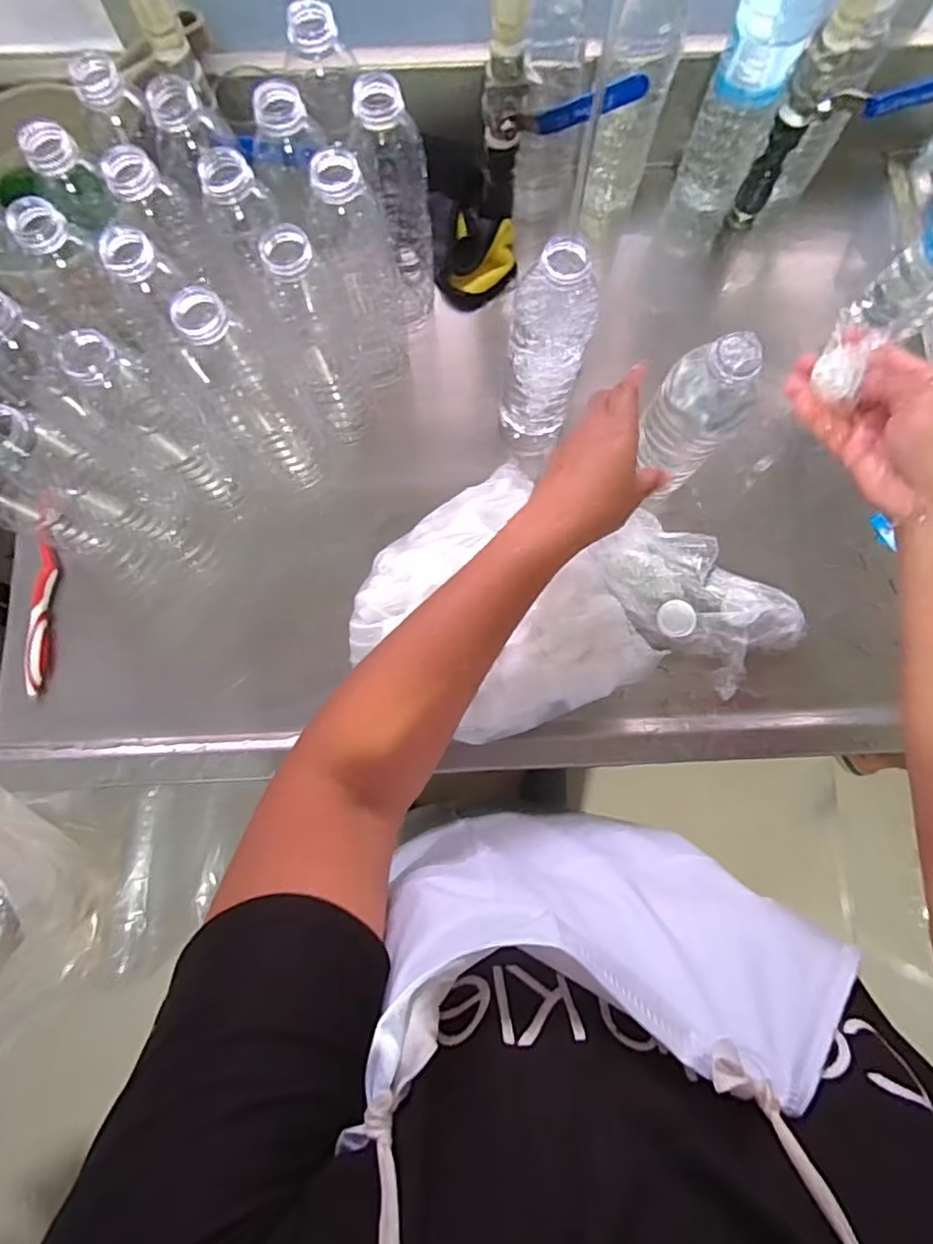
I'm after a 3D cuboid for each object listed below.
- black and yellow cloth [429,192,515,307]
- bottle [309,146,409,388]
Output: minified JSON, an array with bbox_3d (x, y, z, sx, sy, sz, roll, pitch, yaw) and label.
[{"bbox_3d":[0.010,-0.359,0.596,0.075,0.035,0.088,-5,78,-1],"label":"black and yellow cloth"},{"bbox_3d":[-0.084,-0.269,0.485,0.055,0.198,0.067,-17,78,-3],"label":"bottle"}]

